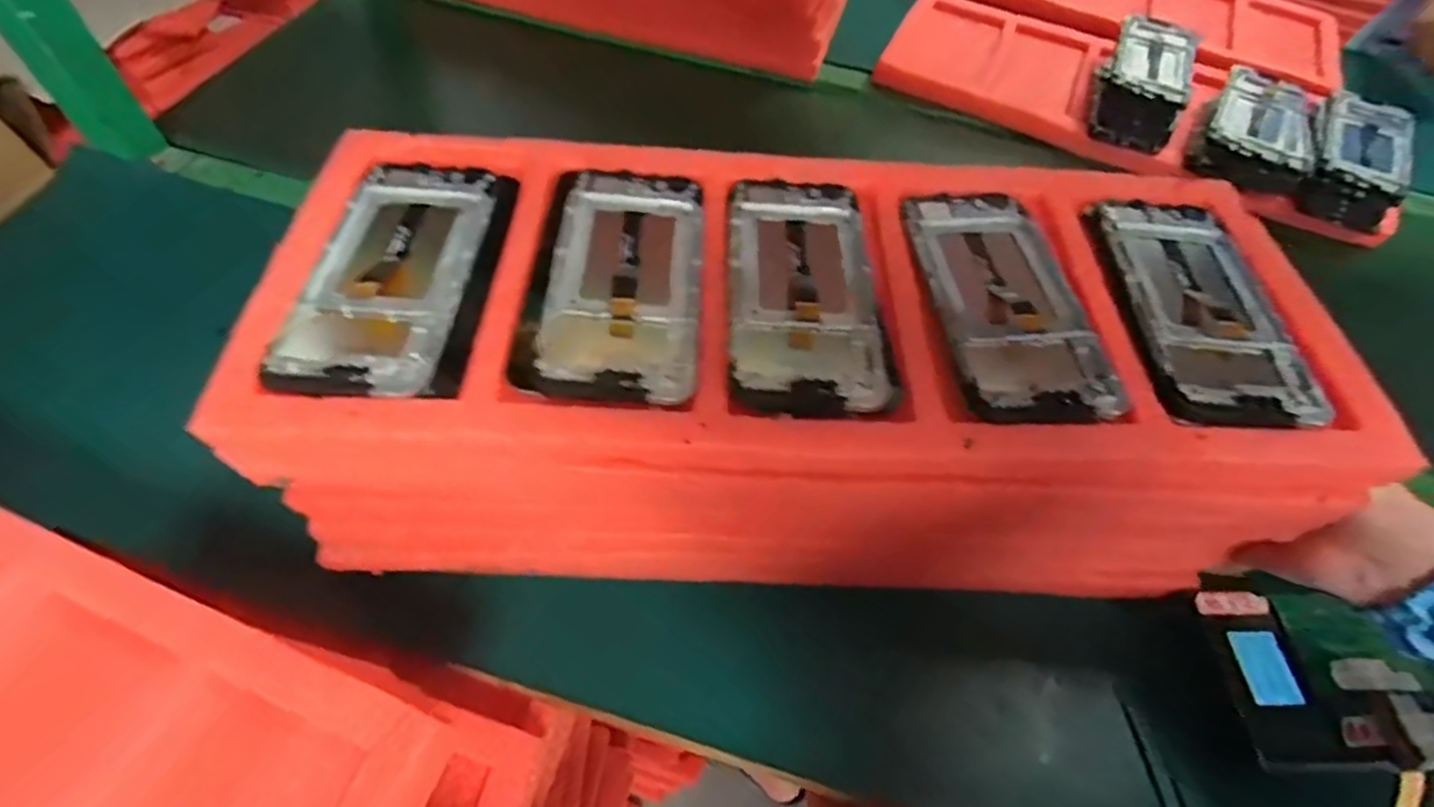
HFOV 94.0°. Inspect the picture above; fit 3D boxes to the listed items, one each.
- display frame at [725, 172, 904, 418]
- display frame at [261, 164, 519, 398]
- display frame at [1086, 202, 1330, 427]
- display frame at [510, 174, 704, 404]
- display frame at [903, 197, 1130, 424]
[{"bbox_3d":[0.045,-0.066,0.349,0.075,0.007,0.161,3,54,-2],"label":"display frame"},{"bbox_3d":[-0.157,-0.068,0.341,0.085,0.009,0.159,3,54,-2],"label":"display frame"},{"bbox_3d":[0.251,-0.055,0.352,0.077,0.006,0.155,4,54,-1],"label":"display frame"},{"bbox_3d":[-0.048,-0.070,0.346,0.079,0.007,0.161,4,54,-1],"label":"display frame"},{"bbox_3d":[0.149,-0.058,0.352,0.075,0.009,0.157,-2,55,-5],"label":"display frame"}]

